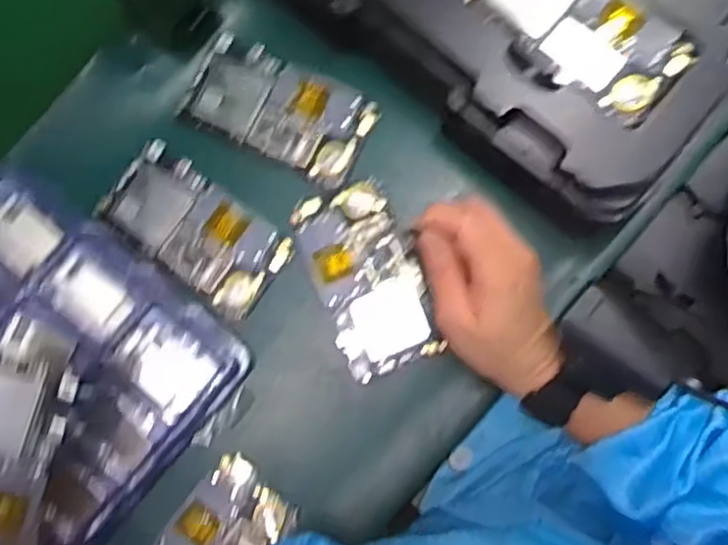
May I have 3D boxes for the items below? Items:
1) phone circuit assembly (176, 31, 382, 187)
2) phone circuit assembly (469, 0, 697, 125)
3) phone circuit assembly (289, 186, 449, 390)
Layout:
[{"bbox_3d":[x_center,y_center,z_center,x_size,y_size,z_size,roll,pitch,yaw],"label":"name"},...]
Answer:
[{"bbox_3d":[-0.058,-0.110,0.506,0.122,0.013,0.064,24,85,4],"label":"phone circuit assembly"},{"bbox_3d":[0.130,-0.149,0.440,0.126,0.007,0.067,42,86,6],"label":"phone circuit assembly"},{"bbox_3d":[0.002,0.005,0.495,0.066,0.011,0.124,-20,83,-1],"label":"phone circuit assembly"}]

